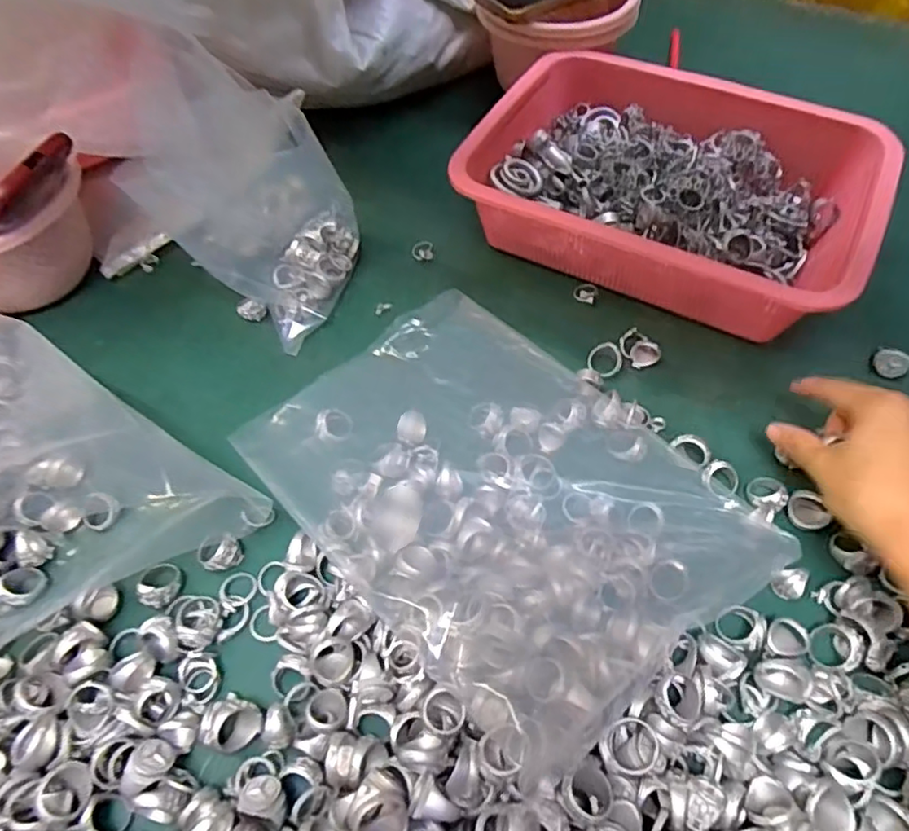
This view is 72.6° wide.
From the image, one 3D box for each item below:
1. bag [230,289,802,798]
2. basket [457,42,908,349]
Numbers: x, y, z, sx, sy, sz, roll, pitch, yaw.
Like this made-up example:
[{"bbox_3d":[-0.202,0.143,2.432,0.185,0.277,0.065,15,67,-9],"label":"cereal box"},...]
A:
[{"bbox_3d":[0.023,0.040,0.391,0.205,0.026,0.283,-37,64,-20],"label":"bag"},{"bbox_3d":[0.180,-0.194,0.517,0.305,0.078,0.228,22,61,15],"label":"basket"}]

